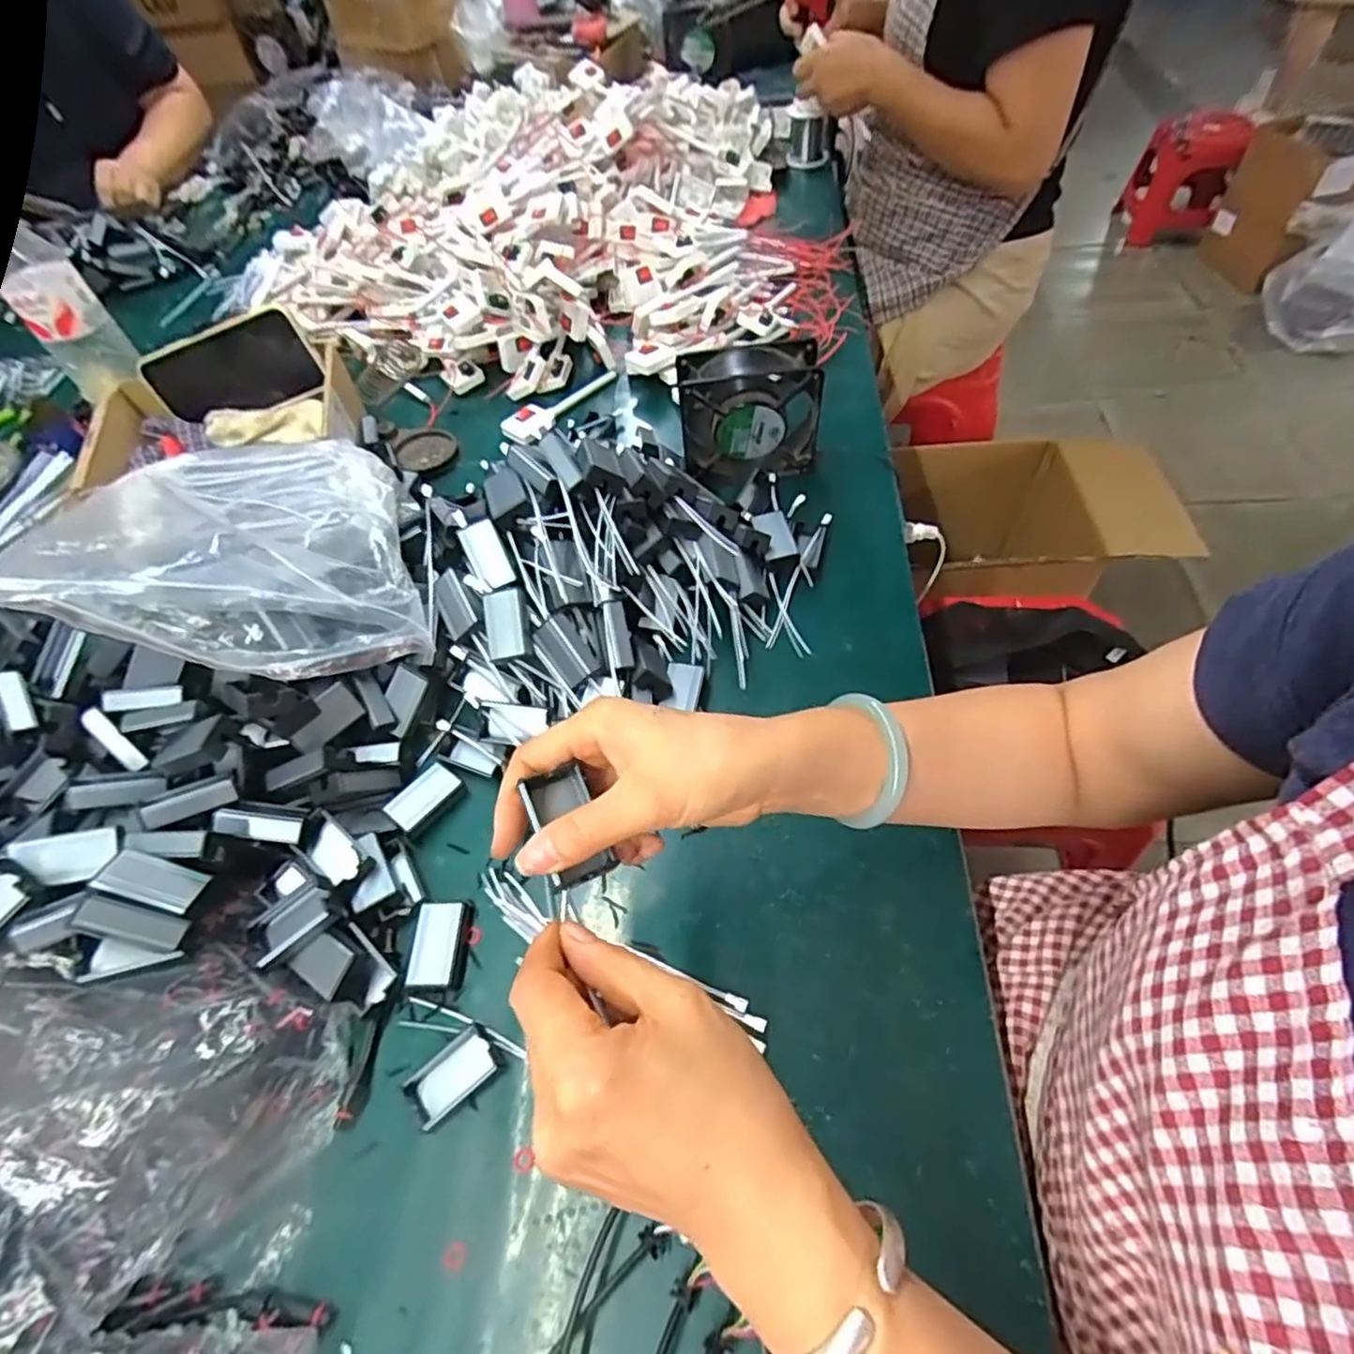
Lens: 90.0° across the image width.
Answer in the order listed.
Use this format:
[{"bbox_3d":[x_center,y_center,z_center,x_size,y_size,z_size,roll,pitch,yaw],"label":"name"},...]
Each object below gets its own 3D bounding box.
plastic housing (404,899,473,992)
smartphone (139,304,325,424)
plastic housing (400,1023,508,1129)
[{"bbox_3d":[-0.152,0.171,0.434,0.032,0.015,0.053,-1,56,4],"label":"plastic housing"},{"bbox_3d":[-0.430,-0.296,0.656,0.158,0.076,0.014,-16,44,4],"label":"smartphone"},{"bbox_3d":[-0.130,0.232,0.395,0.051,0.014,0.028,-40,62,-20],"label":"plastic housing"}]

